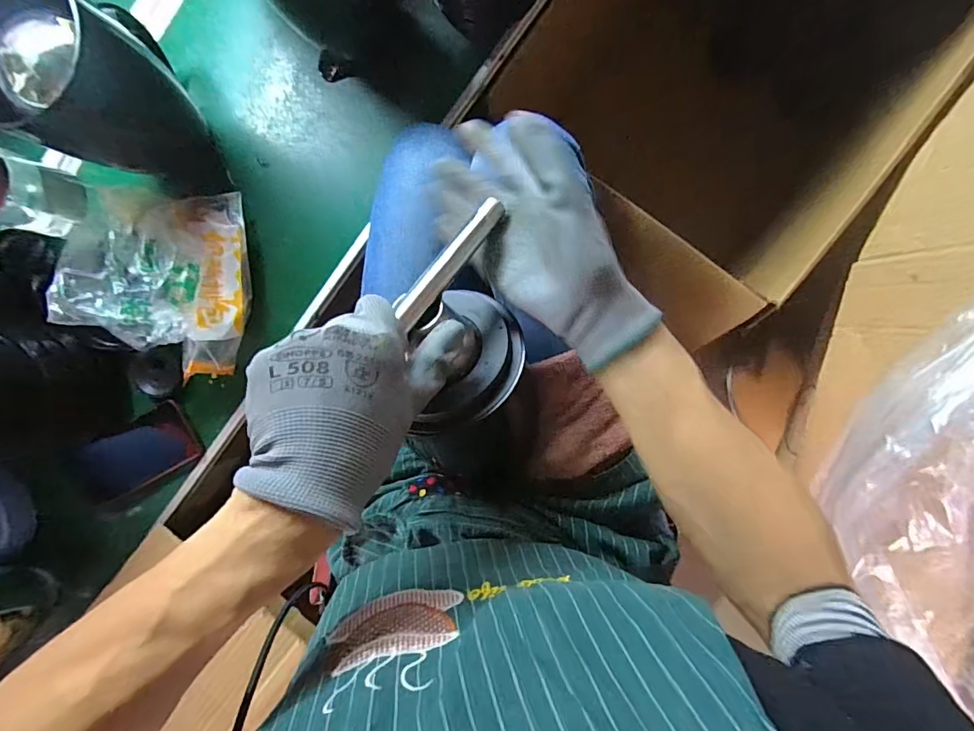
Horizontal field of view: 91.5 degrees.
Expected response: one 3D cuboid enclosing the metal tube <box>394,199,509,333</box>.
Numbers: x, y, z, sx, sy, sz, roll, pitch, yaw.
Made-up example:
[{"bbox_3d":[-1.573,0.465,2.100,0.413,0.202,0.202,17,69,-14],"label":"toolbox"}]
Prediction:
[{"bbox_3d":[-0.023,-0.072,0.322,0.014,0.010,0.110,33,67,4],"label":"metal tube"}]

